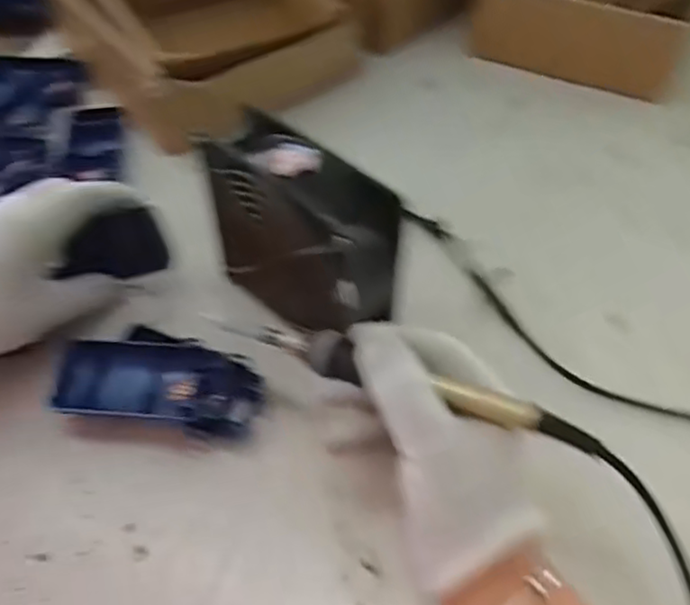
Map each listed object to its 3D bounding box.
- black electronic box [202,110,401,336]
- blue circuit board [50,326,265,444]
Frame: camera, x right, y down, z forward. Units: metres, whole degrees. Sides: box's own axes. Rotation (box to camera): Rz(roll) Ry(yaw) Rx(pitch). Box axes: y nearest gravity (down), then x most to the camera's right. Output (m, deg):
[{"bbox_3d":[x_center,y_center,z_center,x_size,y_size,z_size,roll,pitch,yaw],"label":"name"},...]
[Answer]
[{"bbox_3d":[-0.027,-0.038,0.392,0.117,0.115,0.045,33,59,23],"label":"black electronic box"},{"bbox_3d":[-0.104,0.044,0.392,0.111,0.020,0.051,10,73,1],"label":"blue circuit board"}]

